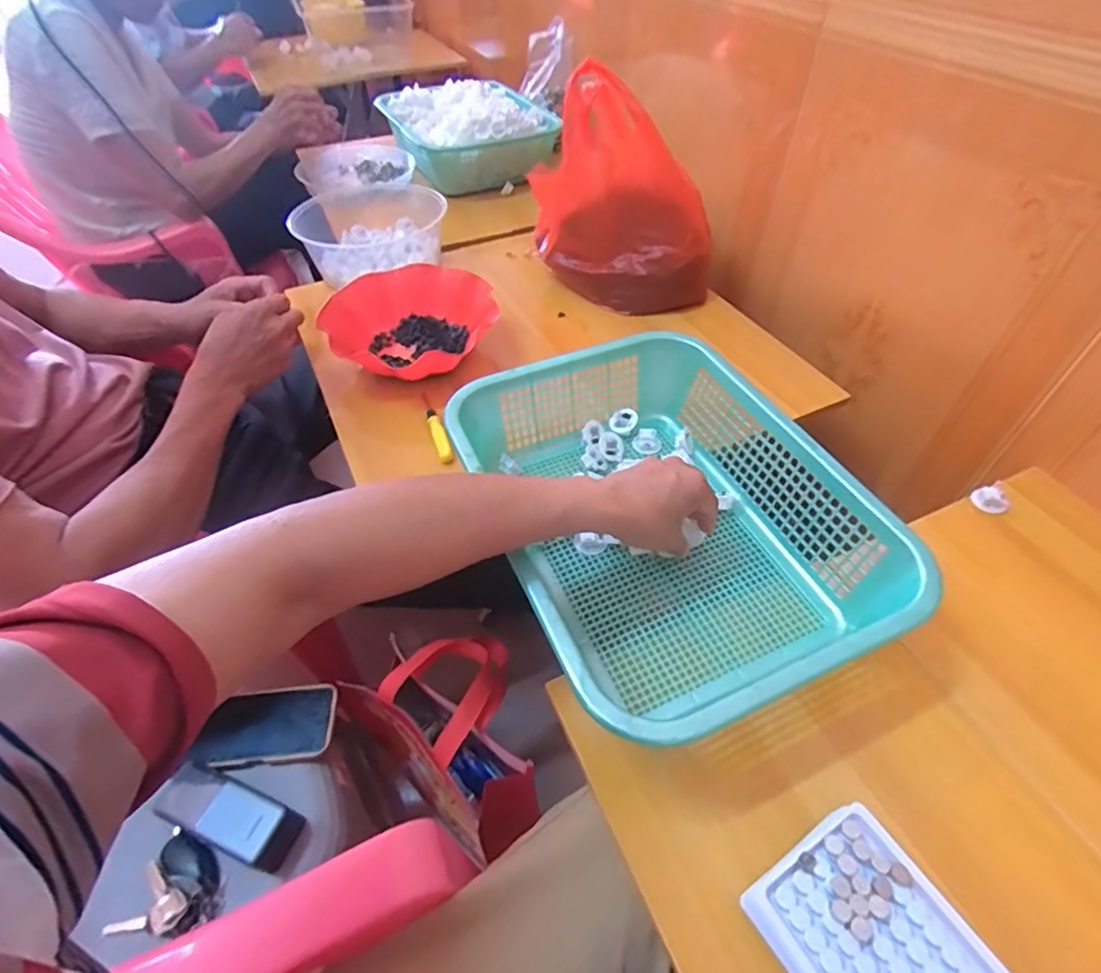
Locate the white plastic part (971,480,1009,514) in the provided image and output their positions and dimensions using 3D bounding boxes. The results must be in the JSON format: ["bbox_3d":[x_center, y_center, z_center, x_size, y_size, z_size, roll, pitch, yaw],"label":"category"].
[{"bbox_3d":[0.465,0.011,0.594,0.027,0.021,0.032,-29,54,-21],"label":"white plastic part"}]

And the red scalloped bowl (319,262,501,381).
[{"bbox_3d":[-0.189,-0.217,0.778,0.209,0.078,0.213,-1,49,2],"label":"red scalloped bowl"}]

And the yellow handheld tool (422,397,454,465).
[{"bbox_3d":[-0.139,-0.072,0.683,0.018,0.014,0.130,-17,50,-12],"label":"yellow handheld tool"}]

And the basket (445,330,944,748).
[{"bbox_3d":[0.100,0.025,0.527,0.297,0.110,0.382,-20,51,-14],"label":"basket"}]

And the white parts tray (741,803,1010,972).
[{"bbox_3d":[0.198,0.284,0.341,0.102,0.044,0.132,-26,53,-19],"label":"white parts tray"}]

